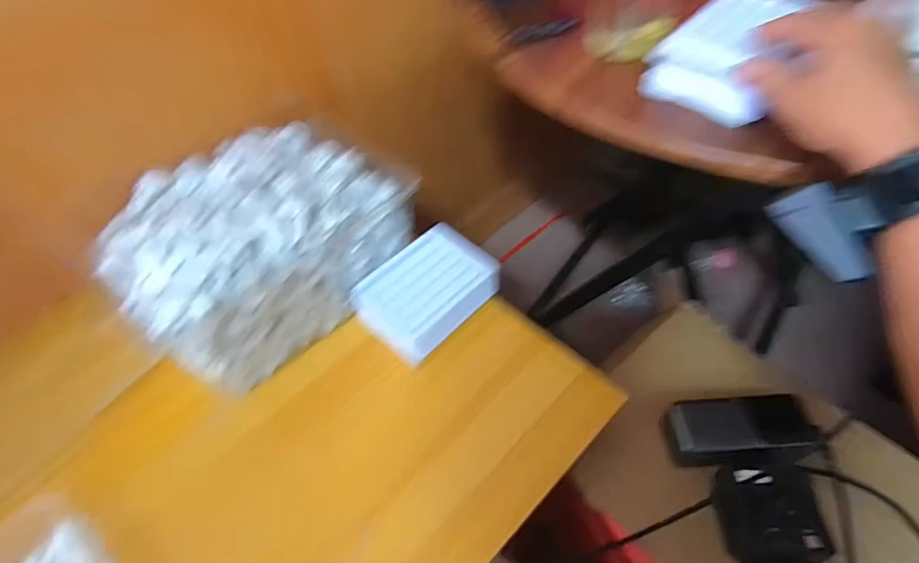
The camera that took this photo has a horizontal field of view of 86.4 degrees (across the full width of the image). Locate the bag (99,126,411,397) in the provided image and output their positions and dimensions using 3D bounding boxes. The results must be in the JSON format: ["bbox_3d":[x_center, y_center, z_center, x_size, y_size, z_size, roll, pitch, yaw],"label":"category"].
[{"bbox_3d":[-0.235,-0.057,0.565,0.277,0.171,0.246,-39,59,-22],"label":"bag"}]

